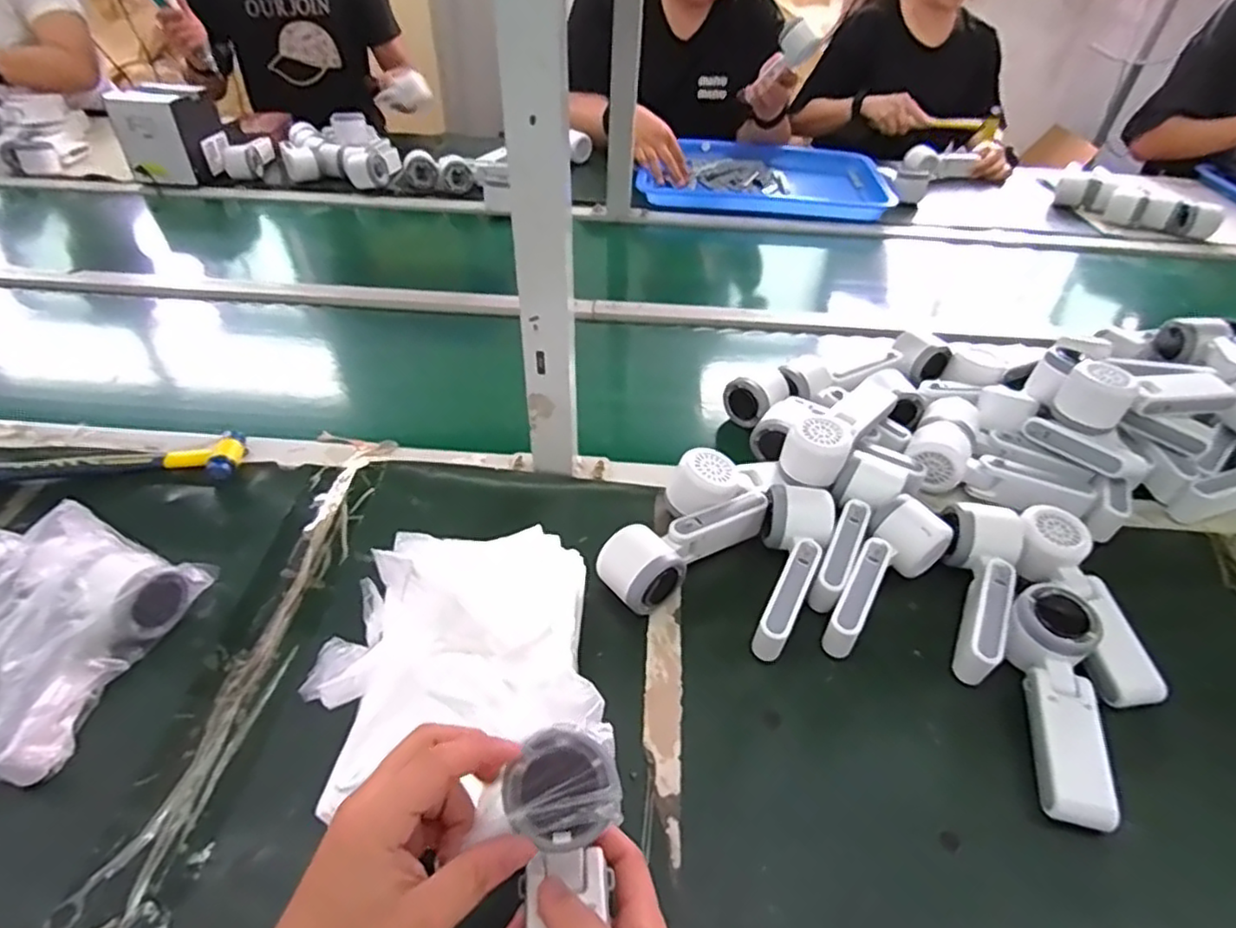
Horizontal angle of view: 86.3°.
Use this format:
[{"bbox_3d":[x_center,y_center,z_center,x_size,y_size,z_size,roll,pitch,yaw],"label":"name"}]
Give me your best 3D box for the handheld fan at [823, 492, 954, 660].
[{"bbox_3d":[0.218,0.092,0.548,0.057,0.047,0.150,32,51,28],"label":"handheld fan"}]

